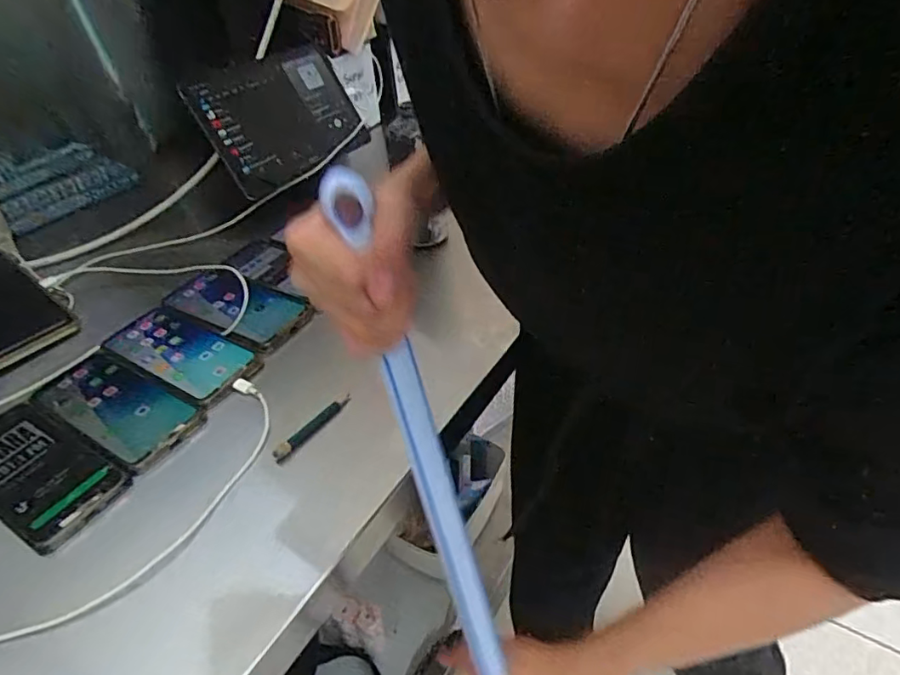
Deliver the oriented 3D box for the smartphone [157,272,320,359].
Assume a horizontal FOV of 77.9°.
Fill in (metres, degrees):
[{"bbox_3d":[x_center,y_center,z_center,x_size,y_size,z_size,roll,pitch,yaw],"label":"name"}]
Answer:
[{"bbox_3d":[-0.241,-0.037,0.621,0.175,0.013,0.082,20,50,23],"label":"smartphone"}]

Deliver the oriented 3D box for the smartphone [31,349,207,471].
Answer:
[{"bbox_3d":[-0.312,0.062,0.518,0.171,0.016,0.073,18,43,27],"label":"smartphone"}]

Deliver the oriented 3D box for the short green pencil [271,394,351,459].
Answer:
[{"bbox_3d":[-0.121,0.077,0.490,0.008,0.008,0.085,21,46,27],"label":"short green pencil"}]

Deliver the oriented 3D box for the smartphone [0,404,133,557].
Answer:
[{"bbox_3d":[-0.348,0.110,0.463,0.169,0.017,0.079,19,45,26],"label":"smartphone"}]

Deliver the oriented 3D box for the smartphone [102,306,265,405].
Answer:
[{"bbox_3d":[-0.276,0.014,0.571,0.168,0.017,0.075,19,45,25],"label":"smartphone"}]

